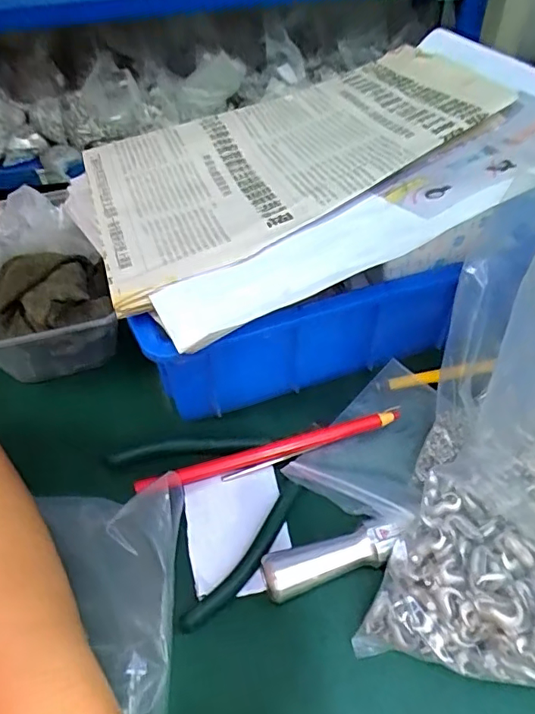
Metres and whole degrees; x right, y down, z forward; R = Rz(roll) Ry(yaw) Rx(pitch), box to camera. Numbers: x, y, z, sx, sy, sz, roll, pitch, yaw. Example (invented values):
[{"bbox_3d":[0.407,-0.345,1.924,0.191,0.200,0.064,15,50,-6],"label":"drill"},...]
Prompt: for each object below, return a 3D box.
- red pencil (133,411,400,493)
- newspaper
[{"bbox_3d":[0.002,0.059,0.334,0.163,0.011,0.006,-15,11,-6],"label":"red pencil"},{"bbox_3d":[0.008,-0.133,0.355,0.256,0.018,0.165,-25,48,-5],"label":"newspaper"}]

